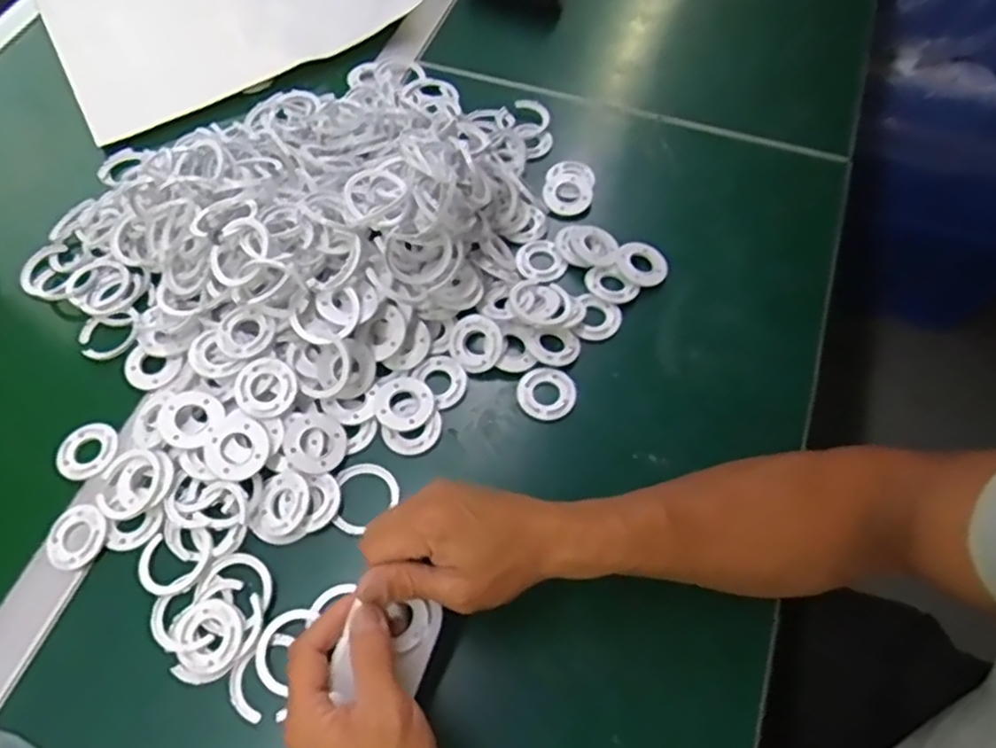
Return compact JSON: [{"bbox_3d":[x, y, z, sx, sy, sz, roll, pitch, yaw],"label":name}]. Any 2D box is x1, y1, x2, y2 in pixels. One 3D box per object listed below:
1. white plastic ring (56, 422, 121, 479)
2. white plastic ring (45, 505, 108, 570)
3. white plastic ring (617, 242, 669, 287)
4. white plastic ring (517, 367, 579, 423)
[{"bbox_3d":[-0.305,0.058,0.510,0.044,0.010,0.049,-36,66,-18],"label":"white plastic ring"},{"bbox_3d":[-0.292,0.111,0.475,0.041,0.009,0.041,0,60,1],"label":"white plastic ring"},{"bbox_3d":[0.122,-0.095,0.579,0.044,0.012,0.042,0,60,1],"label":"white plastic ring"},{"bbox_3d":[0.037,0.014,0.527,0.045,0.007,0.042,0,60,1],"label":"white plastic ring"}]

